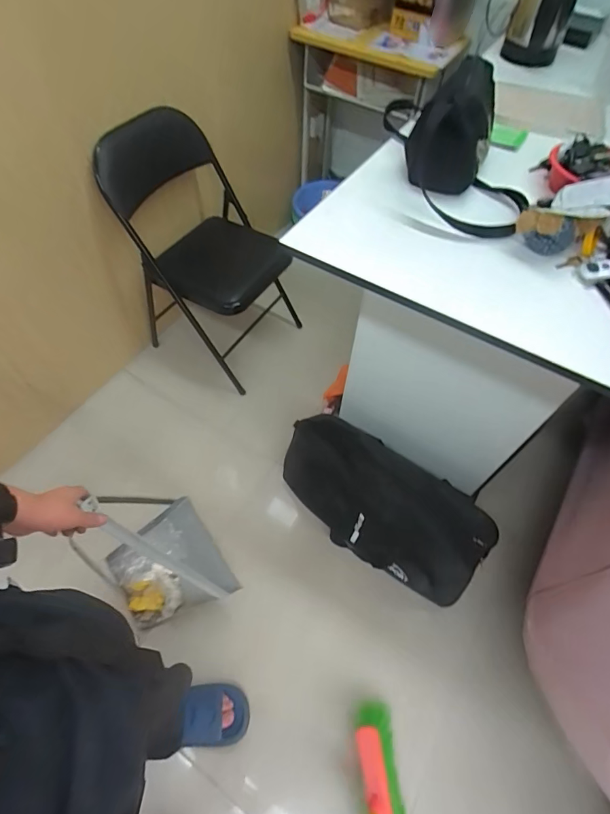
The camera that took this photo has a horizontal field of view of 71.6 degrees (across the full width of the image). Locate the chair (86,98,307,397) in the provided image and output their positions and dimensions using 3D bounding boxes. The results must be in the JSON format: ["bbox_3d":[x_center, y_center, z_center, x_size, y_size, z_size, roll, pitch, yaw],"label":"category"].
[{"bbox_3d":[-0.314,-0.510,1.489,0.509,0.747,0.475,33,62,16],"label":"chair"}]

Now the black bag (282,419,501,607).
[{"bbox_3d":[0.222,0.282,1.234,0.629,0.356,0.190,34,33,21],"label":"black bag"}]

